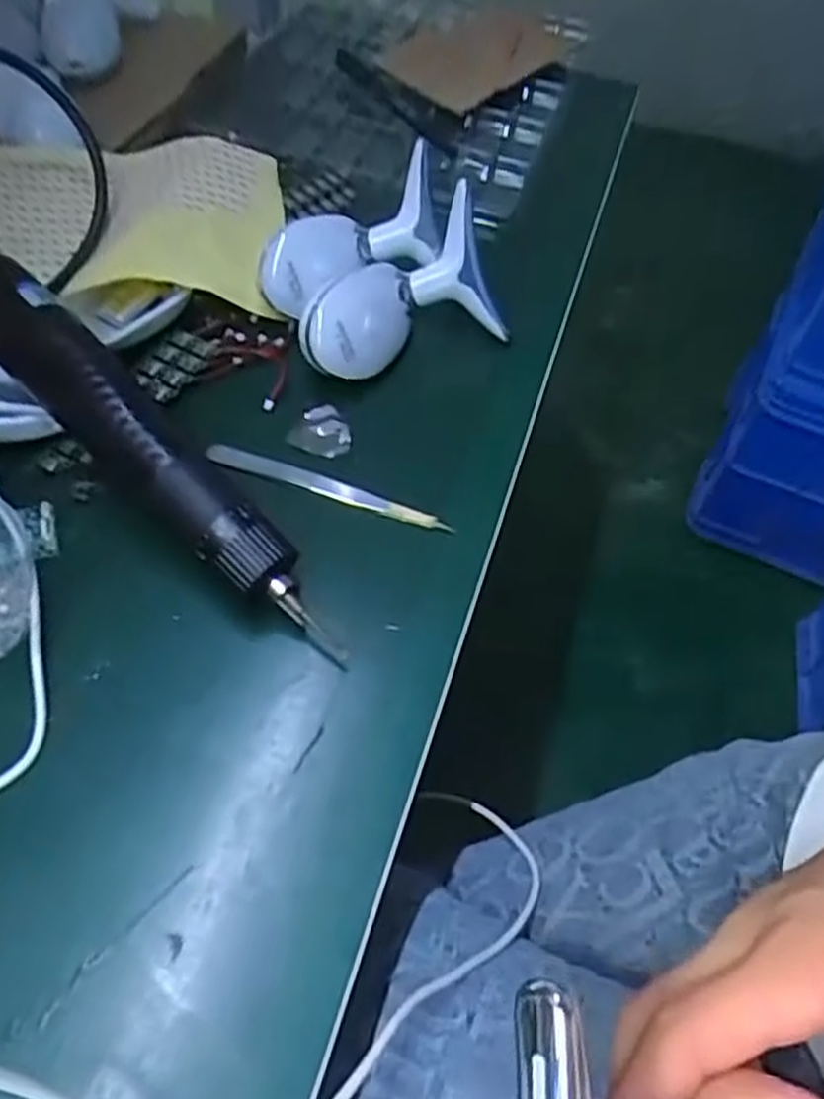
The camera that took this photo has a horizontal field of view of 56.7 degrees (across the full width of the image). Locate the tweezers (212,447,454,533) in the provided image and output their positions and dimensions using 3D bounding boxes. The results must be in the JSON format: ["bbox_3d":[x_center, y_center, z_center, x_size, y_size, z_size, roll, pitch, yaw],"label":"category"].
[{"bbox_3d":[-0.042,-0.031,0.368,0.123,0.004,0.013,20,57,10],"label":"tweezers"}]

